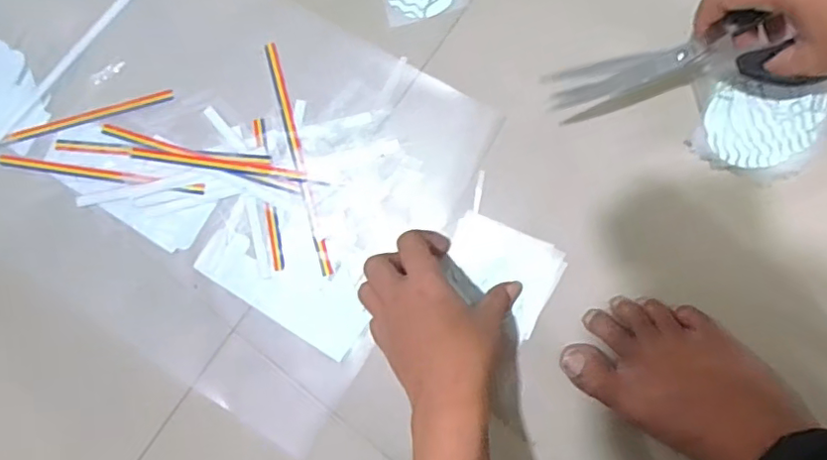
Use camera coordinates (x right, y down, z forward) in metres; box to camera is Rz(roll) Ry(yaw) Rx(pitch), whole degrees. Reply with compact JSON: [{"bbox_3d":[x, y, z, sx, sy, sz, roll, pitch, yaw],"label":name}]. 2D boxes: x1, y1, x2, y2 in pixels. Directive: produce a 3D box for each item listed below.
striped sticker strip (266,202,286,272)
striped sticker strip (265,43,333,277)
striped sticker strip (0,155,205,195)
[{"bbox_3d":[-0.128,0.006,0.548,0.012,0.004,0.062,-8,88,8],"label":"striped sticker strip"},{"bbox_3d":[-0.106,-0.066,0.546,0.011,0.004,0.219,-15,87,8],"label":"striped sticker strip"},{"bbox_3d":[-0.308,-0.054,0.581,0.225,0.011,0.010,8,91,8],"label":"striped sticker strip"}]

